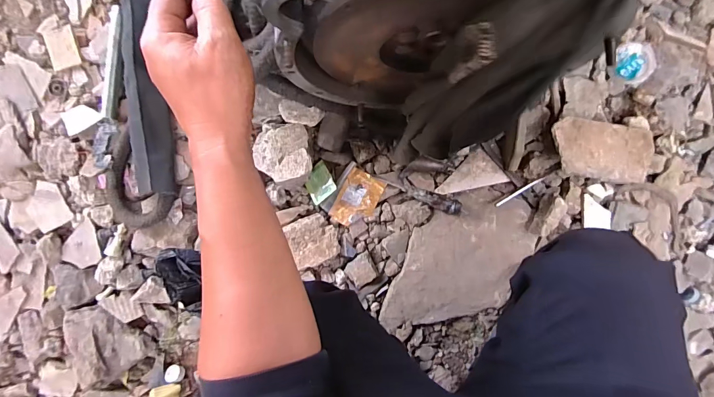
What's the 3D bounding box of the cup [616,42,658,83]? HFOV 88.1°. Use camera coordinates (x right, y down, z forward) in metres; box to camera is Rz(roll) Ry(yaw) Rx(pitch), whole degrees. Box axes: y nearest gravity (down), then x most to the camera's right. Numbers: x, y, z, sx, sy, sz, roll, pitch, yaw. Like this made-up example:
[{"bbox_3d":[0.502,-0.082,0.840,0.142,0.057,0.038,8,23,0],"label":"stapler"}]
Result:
[{"bbox_3d":[0.520,-0.256,0.687,0.085,0.033,0.074,-26,95,-2],"label":"cup"}]

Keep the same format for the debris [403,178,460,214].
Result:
[{"bbox_3d":[0.135,-0.002,0.674,0.113,0.020,0.027,25,92,12],"label":"debris"}]

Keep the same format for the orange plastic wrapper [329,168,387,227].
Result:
[{"bbox_3d":[0.002,0.003,0.683,0.071,0.007,0.103,27,92,-5],"label":"orange plastic wrapper"}]

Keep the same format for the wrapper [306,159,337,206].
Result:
[{"bbox_3d":[-0.068,-0.028,0.663,0.050,0.017,0.064,-28,95,-1],"label":"wrapper"}]

